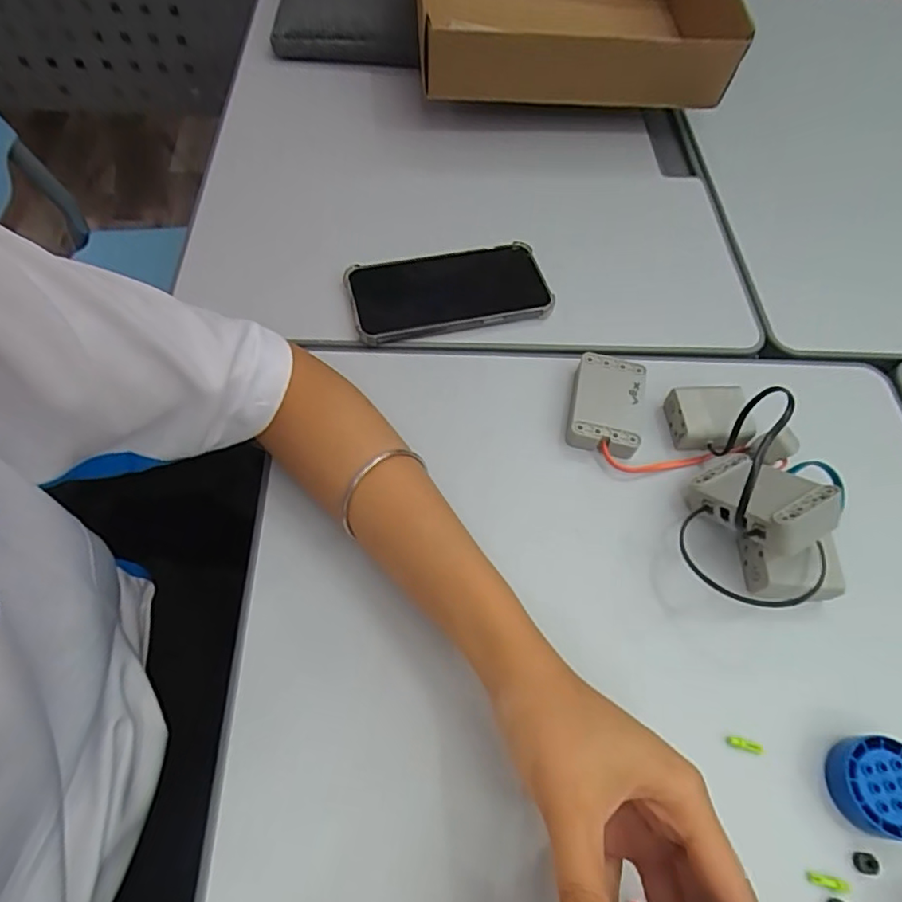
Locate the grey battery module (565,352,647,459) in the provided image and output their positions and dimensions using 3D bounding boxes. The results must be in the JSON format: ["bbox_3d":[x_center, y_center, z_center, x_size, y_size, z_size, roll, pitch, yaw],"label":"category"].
[{"bbox_3d":[0.116,-0.034,0.426,0.051,0.021,0.078,14,61,3],"label":"grey battery module"}]

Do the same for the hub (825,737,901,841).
[{"bbox_3d":[0.237,0.185,0.315,0.049,0.018,0.047,2,61,-3],"label":"hub"}]

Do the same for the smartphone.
[{"bbox_3d":[-0.001,-0.131,0.474,0.160,0.019,0.080,-10,62,-10],"label":"smartphone"}]

